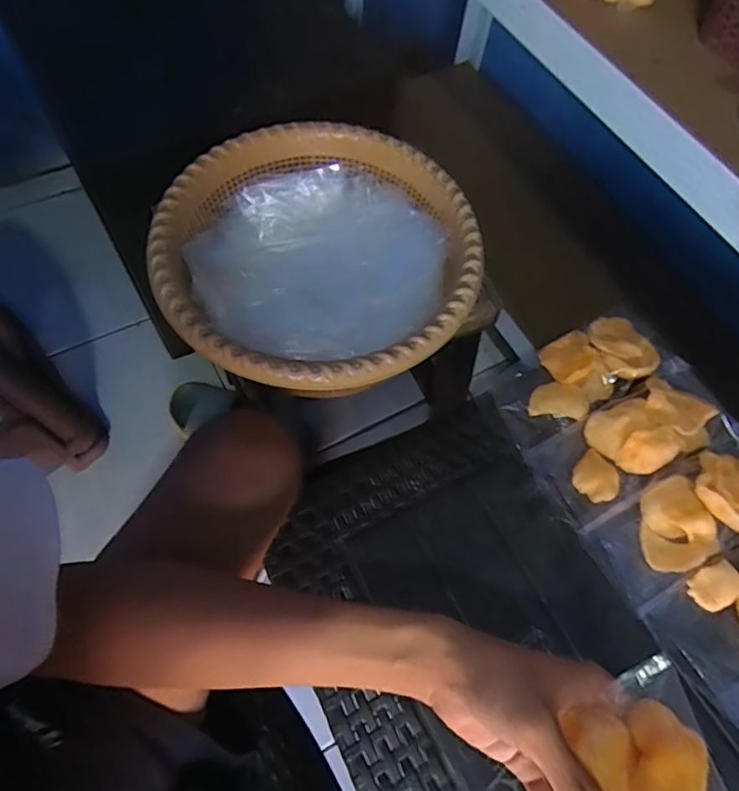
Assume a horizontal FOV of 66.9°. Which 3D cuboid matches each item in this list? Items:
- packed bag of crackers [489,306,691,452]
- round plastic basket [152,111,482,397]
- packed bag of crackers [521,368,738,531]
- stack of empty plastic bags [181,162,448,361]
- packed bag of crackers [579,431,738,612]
[{"bbox_3d":[0.205,-0.022,0.543,0.185,0.034,0.085,-23,67,-14],"label":"packed bag of crackers"},{"bbox_3d":[-0.042,-0.113,0.487,0.254,0.078,0.261,1,63,-3],"label":"round plastic basket"},{"bbox_3d":[0.244,0.043,0.512,0.190,0.035,0.079,-24,67,-14],"label":"packed bag of crackers"},{"bbox_3d":[-0.052,-0.124,0.516,0.218,0.051,0.178,-16,65,-11],"label":"stack of empty plastic bags"},{"bbox_3d":[0.282,0.105,0.481,0.192,0.033,0.081,-26,68,-15],"label":"packed bag of crackers"}]

